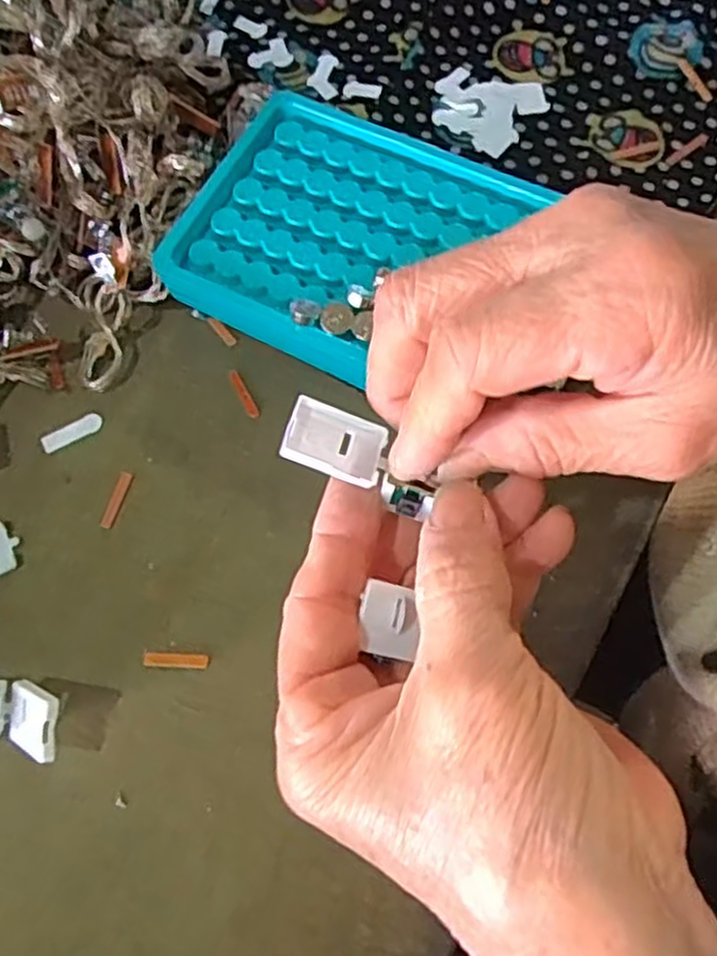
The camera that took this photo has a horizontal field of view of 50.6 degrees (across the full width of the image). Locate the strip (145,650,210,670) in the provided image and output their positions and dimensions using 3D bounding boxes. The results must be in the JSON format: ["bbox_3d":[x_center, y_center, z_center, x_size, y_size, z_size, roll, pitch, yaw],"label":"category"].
[{"bbox_3d":[-0.062,0.061,0.257,0.023,0.004,0.005,4,70,4],"label":"strip"}]

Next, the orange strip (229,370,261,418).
[{"bbox_3d":[-0.044,-0.033,0.293,0.004,0.004,0.023,-27,71,-7],"label":"orange strip"}]

